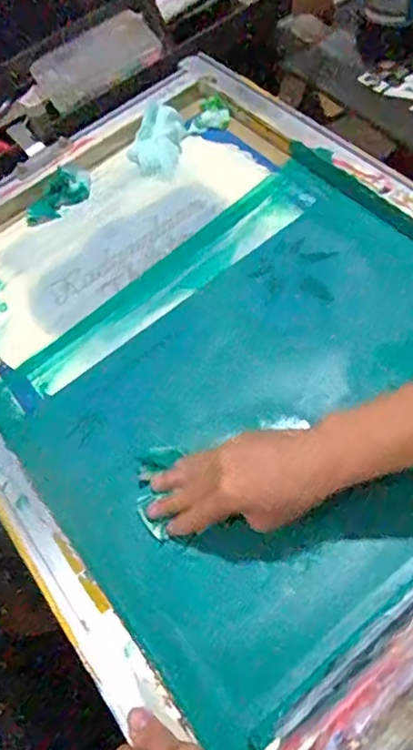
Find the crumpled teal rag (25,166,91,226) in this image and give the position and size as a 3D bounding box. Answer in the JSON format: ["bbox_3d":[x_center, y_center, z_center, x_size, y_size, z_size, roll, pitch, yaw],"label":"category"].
[{"bbox_3d":[-0.180,-0.226,0.724,0.045,0.033,0.098,33,71,21],"label":"crumpled teal rag"}]

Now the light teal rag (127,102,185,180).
[{"bbox_3d":[-0.065,-0.296,0.732,0.068,0.038,0.101,2,61,8],"label":"light teal rag"}]

